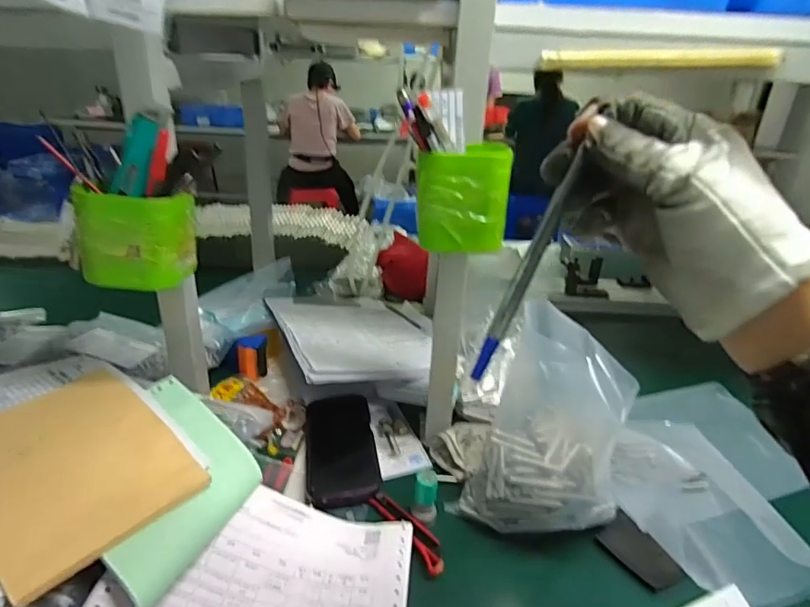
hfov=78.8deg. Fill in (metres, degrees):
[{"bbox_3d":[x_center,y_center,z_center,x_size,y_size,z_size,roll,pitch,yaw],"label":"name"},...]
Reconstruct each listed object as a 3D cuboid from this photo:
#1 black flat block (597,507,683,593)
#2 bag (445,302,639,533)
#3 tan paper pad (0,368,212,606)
[{"bbox_3d":[0.224,0.236,0.470,0.041,0.006,0.075,-35,30,-14],"label":"black flat block"},{"bbox_3d":[0.140,0.126,0.469,0.130,0.200,0.112,25,32,35],"label":"bag"},{"bbox_3d":[-0.290,0.132,0.421,0.199,0.033,0.140,22,31,31],"label":"tan paper pad"}]

